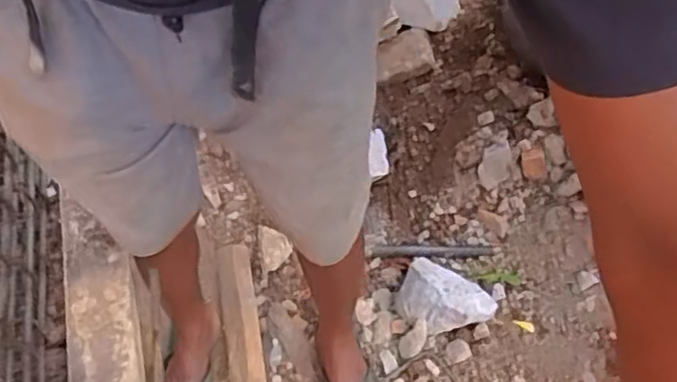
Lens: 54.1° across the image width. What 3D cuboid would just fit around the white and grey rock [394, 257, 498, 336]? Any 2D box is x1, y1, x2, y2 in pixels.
[{"bbox_3d":[0.205,0.218,1.312,0.185,0.101,0.119,34,59,18],"label":"white and grey rock"}]

